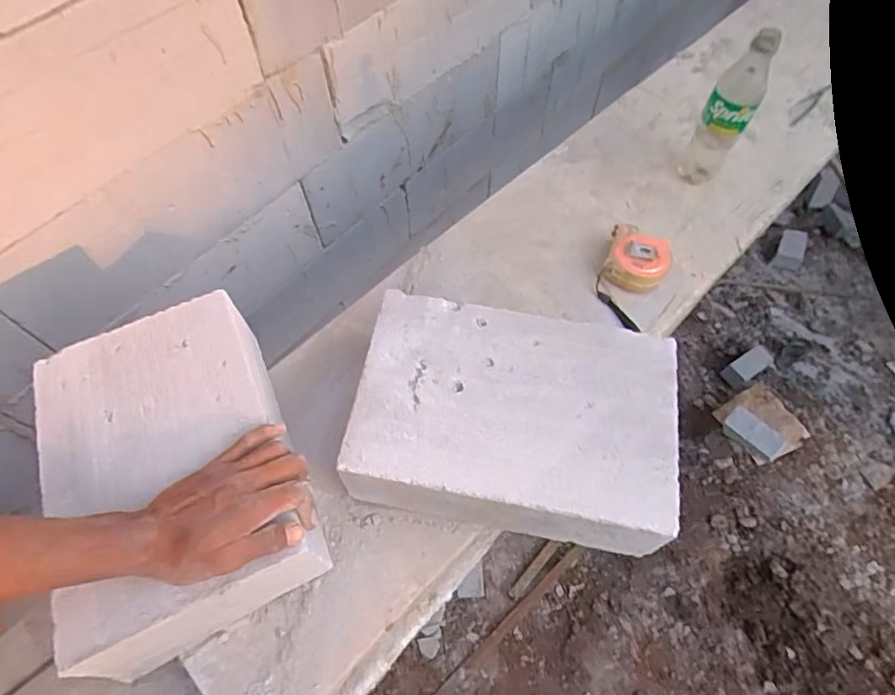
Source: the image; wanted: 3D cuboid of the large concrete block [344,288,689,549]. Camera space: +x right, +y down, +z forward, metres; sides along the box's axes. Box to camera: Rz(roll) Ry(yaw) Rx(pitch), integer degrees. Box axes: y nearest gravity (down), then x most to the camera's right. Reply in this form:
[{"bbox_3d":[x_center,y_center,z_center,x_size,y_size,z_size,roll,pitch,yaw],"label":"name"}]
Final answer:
[{"bbox_3d":[0.067,0.068,0.548,0.292,0.083,0.204,9,62,6],"label":"large concrete block"}]

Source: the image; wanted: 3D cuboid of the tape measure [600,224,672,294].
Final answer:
[{"bbox_3d":[0.249,-0.118,0.712,0.077,0.034,0.092,19,63,11],"label":"tape measure"}]

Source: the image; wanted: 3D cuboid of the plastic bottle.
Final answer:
[{"bbox_3d":[0.385,-0.324,0.747,0.060,0.216,0.063,29,65,16],"label":"plastic bottle"}]

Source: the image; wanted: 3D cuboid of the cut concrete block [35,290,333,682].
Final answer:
[{"bbox_3d":[-0.260,0.111,0.525,0.197,0.094,0.304,-22,63,-11],"label":"cut concrete block"}]

